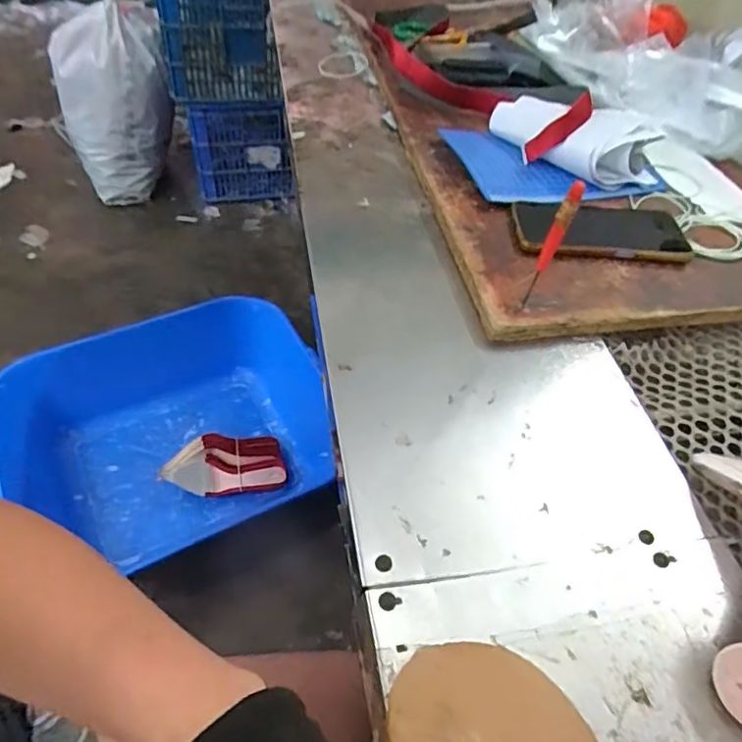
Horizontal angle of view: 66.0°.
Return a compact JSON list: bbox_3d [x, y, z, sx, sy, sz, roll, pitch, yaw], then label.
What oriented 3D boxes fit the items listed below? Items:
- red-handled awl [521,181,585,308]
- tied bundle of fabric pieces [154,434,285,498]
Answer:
[{"bbox_3d":[0.136,-0.092,0.431,0.015,0.113,0.017,17,49,9],"label":"red-handled awl"},{"bbox_3d":[-0.291,0.184,1.142,0.229,0.091,0.114,-6,50,-11],"label":"tied bundle of fabric pieces"}]

